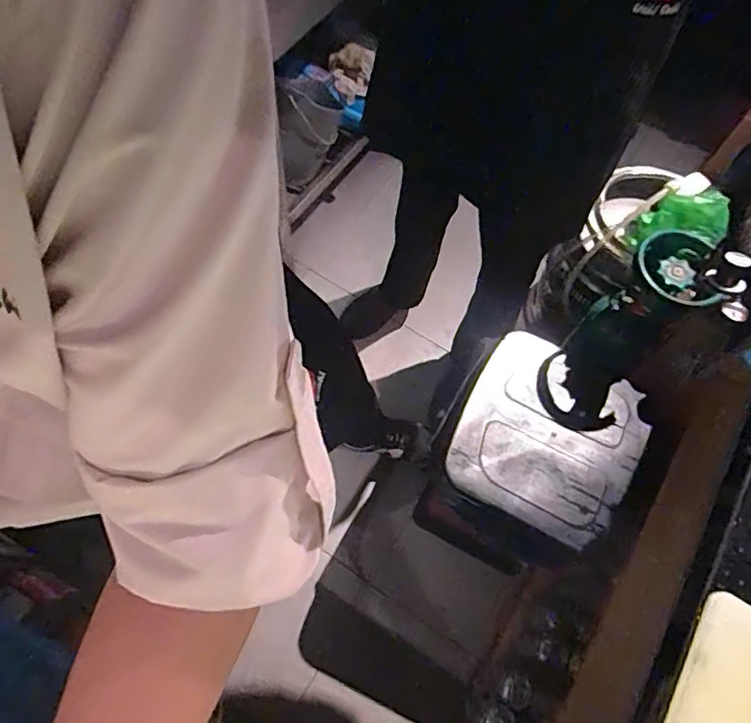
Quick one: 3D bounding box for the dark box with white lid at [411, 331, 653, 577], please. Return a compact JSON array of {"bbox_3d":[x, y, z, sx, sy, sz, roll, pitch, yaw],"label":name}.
[{"bbox_3d":[0.280,0.200,1.108,0.350,0.406,0.319,22,66,7],"label":"dark box with white lid"}]

